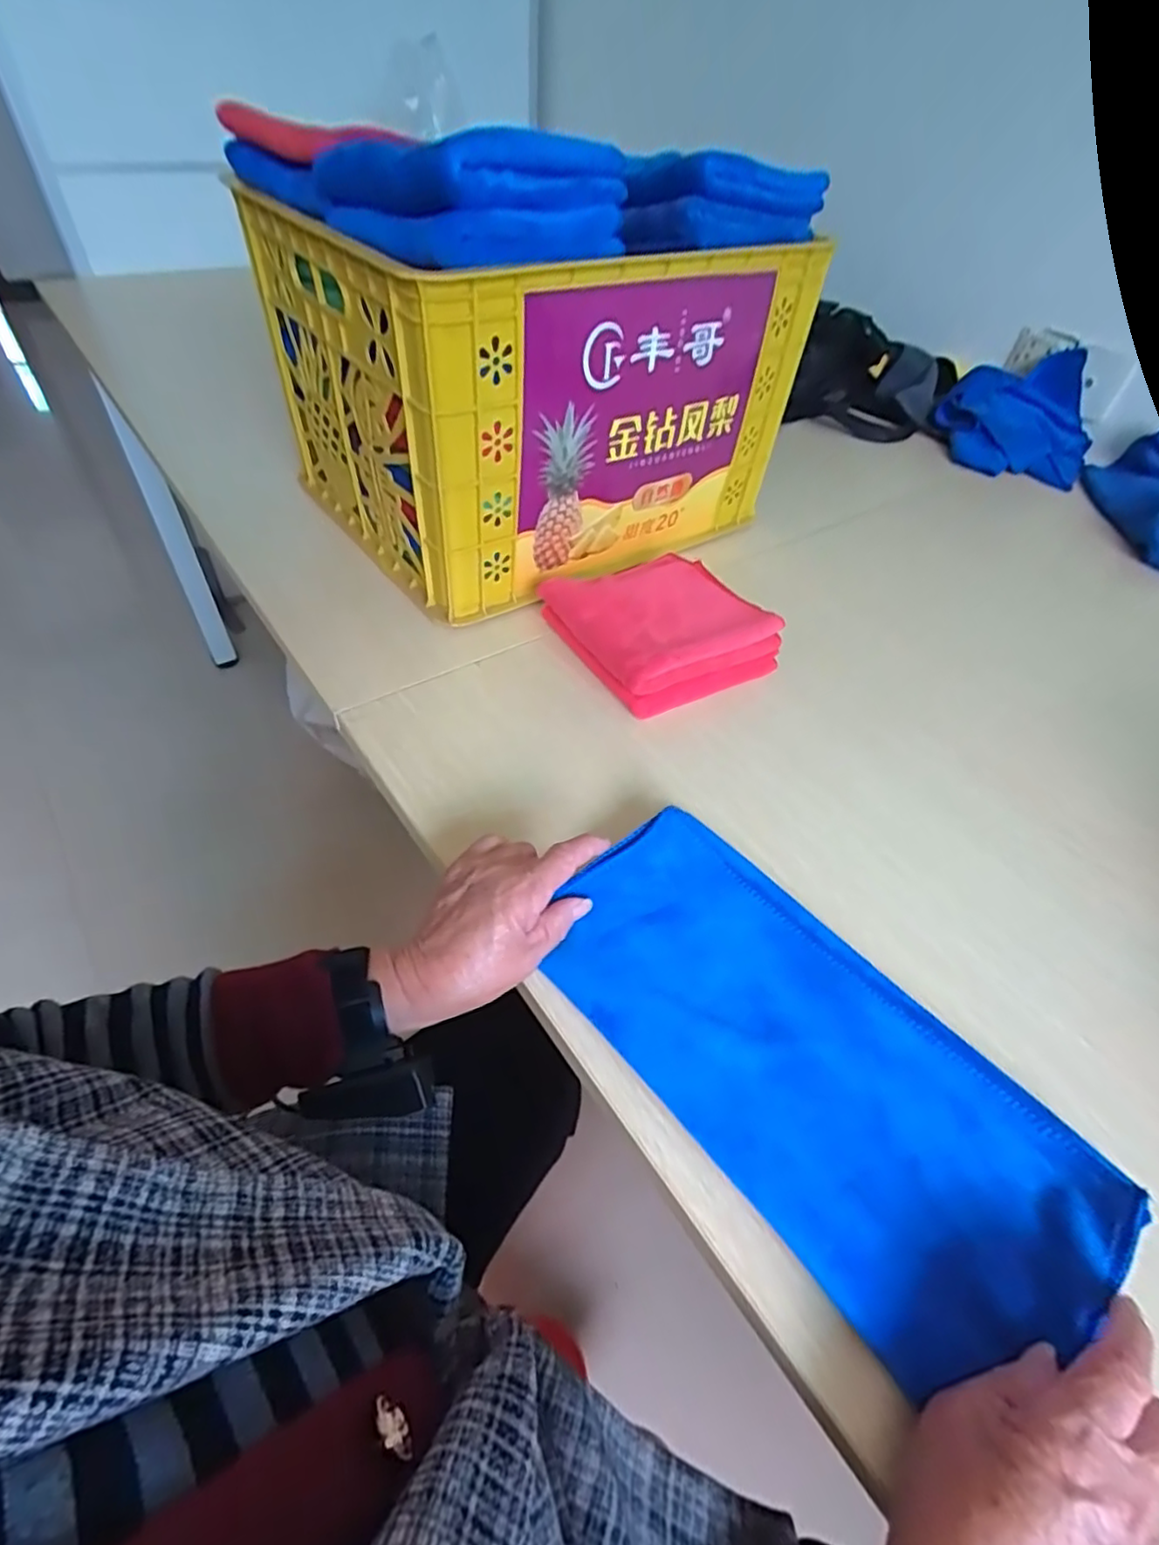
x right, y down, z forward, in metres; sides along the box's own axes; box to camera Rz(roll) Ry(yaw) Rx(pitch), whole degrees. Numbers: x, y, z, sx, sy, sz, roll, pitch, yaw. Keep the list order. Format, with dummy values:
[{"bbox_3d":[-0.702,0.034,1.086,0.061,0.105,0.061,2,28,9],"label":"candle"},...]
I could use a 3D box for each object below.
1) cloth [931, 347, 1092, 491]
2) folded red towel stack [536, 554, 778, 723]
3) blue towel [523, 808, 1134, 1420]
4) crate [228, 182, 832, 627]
[{"bbox_3d":[0.723,-0.575,1.082,0.228,0.060,0.263,-2,70,5],"label":"cloth"},{"bbox_3d":[0.064,-0.151,0.632,0.184,0.059,0.192,-21,53,-21],"label":"folded red towel stack"},{"bbox_3d":[0.125,0.157,0.380,0.162,0.019,0.317,-32,57,-28],"label":"blue towel"},{"bbox_3d":[-0.059,-0.445,0.736,0.446,0.269,0.394,-30,57,-27],"label":"crate"}]

